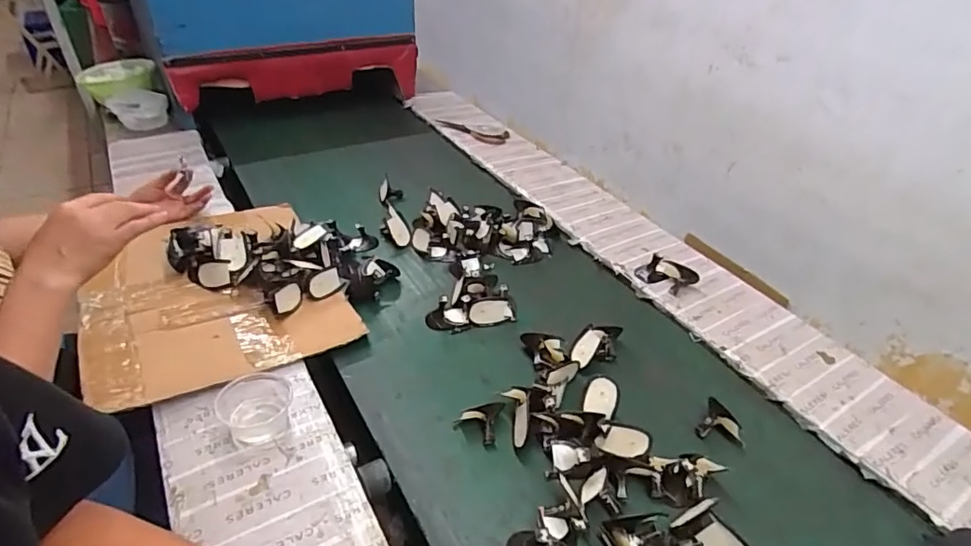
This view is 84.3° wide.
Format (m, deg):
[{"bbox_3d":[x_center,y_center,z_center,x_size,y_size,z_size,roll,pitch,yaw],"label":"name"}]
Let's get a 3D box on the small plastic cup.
[{"bbox_3d":[-0.295,0.176,0.692,0.090,0.030,0.092,3,37,-2],"label":"small plastic cup"}]

